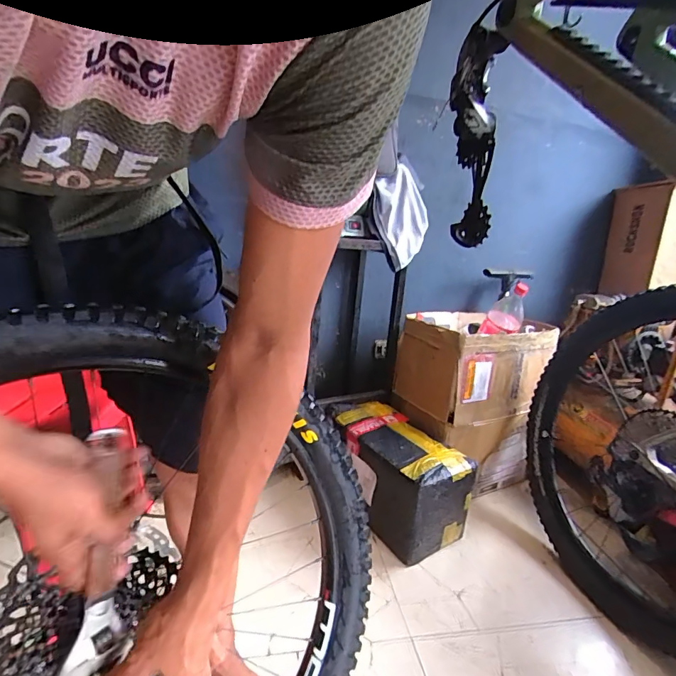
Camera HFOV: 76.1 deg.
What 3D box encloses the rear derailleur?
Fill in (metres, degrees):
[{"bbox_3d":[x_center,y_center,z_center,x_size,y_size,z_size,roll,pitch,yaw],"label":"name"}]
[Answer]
[{"bbox_3d":[0.157,-0.221,0.503,0.053,0.223,0.068,13,39,29],"label":"rear derailleur"}]

